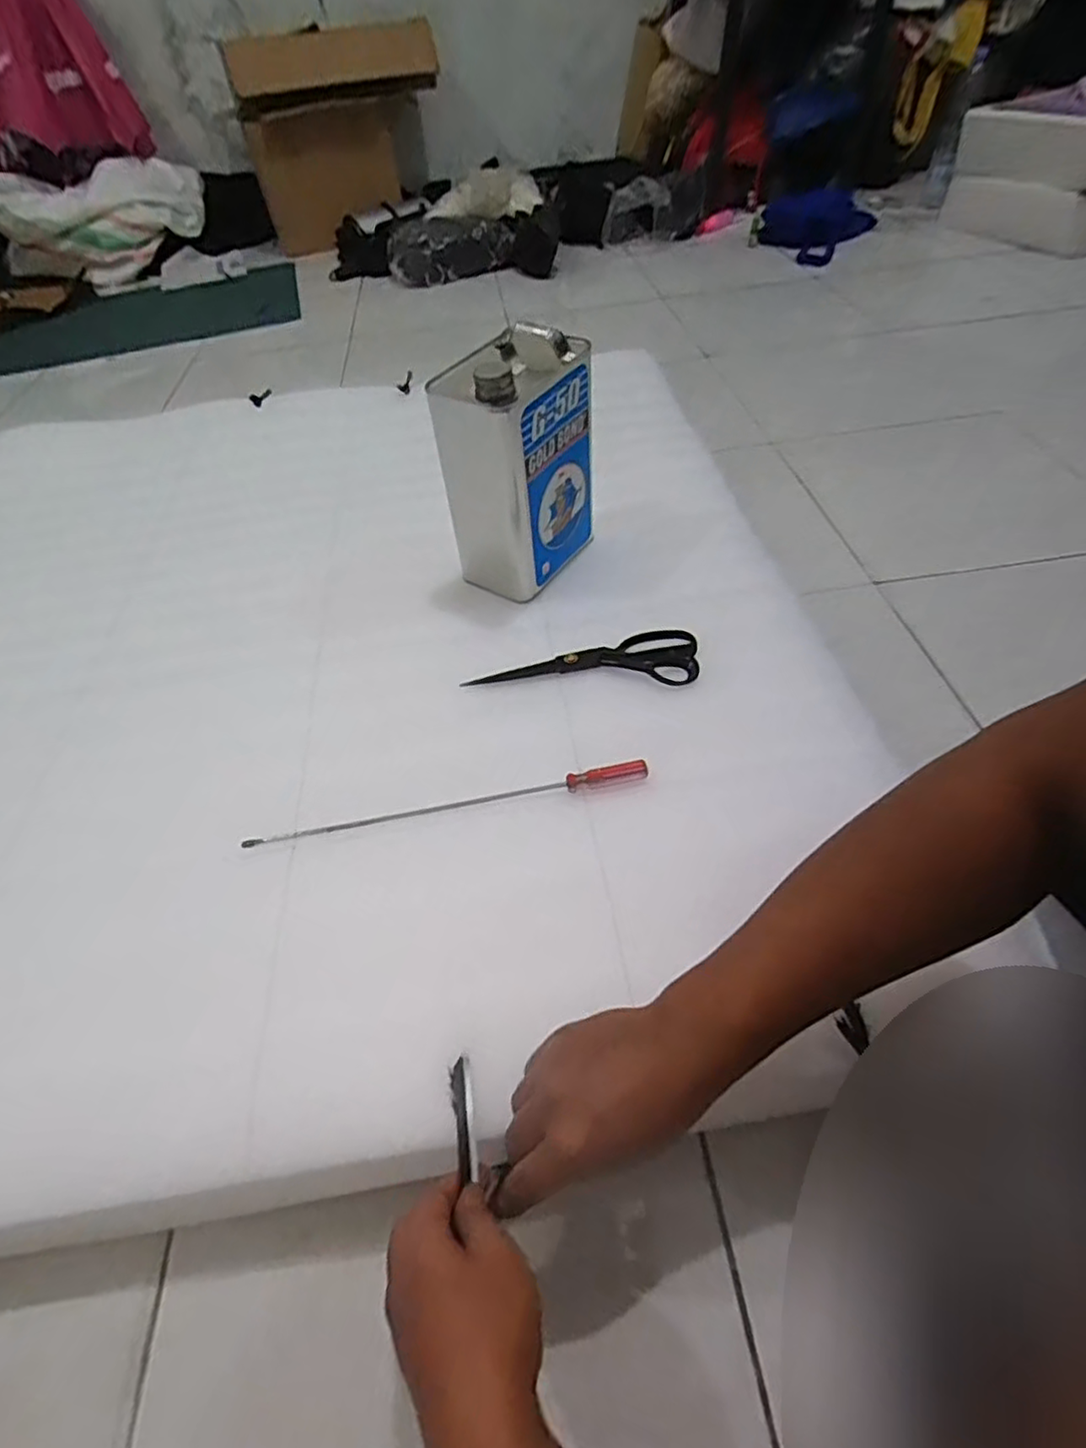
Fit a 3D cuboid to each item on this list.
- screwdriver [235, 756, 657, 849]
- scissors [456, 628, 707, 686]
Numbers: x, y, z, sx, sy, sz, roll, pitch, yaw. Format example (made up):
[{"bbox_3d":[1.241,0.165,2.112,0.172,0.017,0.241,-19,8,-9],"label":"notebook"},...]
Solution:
[{"bbox_3d":[-0.085,0.070,0.572,0.357,0.024,0.017,-8,51,-2],"label":"screwdriver"},{"bbox_3d":[0.043,-0.069,0.689,0.238,0.012,0.079,-2,51,3],"label":"scissors"}]

